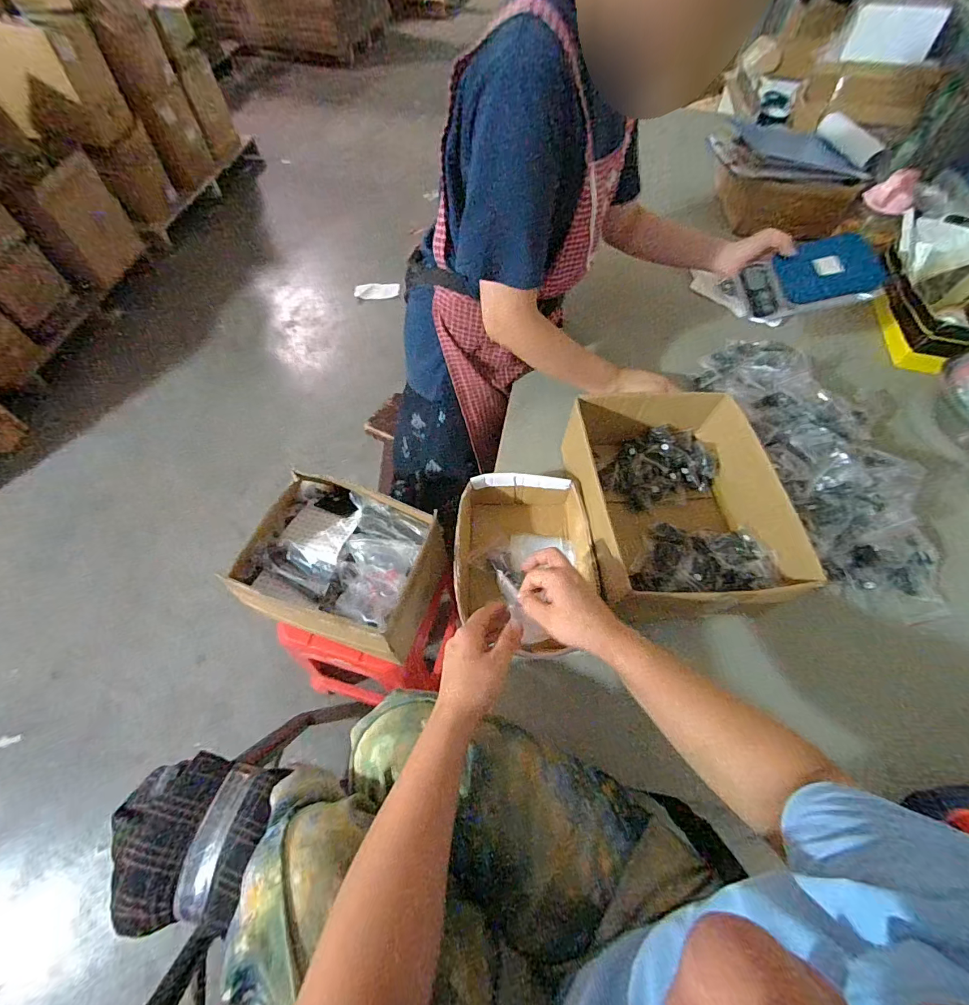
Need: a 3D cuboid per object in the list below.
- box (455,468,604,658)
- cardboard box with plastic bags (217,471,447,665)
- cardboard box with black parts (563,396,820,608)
[{"bbox_3d":[0.053,0.081,0.604,0.188,0.071,0.245,0,60,-2],"label":"box"},{"bbox_3d":[-0.265,0.109,0.813,0.312,0.210,0.266,15,60,7],"label":"cardboard box with plastic bags"},{"bbox_3d":[0.269,-0.003,0.621,0.257,0.114,0.320,-4,60,-5],"label":"cardboard box with black parts"}]

